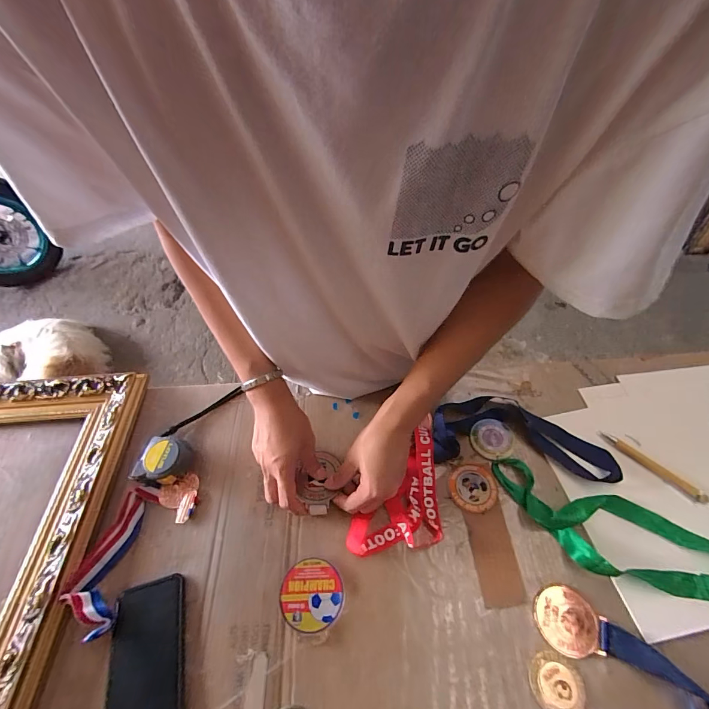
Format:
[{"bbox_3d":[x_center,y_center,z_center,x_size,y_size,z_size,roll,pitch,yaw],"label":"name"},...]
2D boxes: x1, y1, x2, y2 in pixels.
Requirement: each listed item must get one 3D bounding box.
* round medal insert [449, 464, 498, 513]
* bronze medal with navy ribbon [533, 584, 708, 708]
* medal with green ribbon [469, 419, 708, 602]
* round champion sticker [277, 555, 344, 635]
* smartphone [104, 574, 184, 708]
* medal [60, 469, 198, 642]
[{"bbox_3d":[0.157,0.177,0.472,0.058,0.006,0.058,-2,53,2],"label":"round medal insert"},{"bbox_3d":[0.261,0.320,0.339,0.105,0.030,0.187,-34,59,-20],"label":"bronze medal with navy ribbon"},{"bbox_3d":[0.285,0.195,0.435,0.319,0.027,0.113,30,61,23],"label":"medal with green ribbon"},{"bbox_3d":[-0.049,0.275,0.410,0.070,0.006,0.068,0,52,0],"label":"round champion sticker"},{"bbox_3d":[-0.218,0.323,0.373,0.074,0.014,0.149,-14,54,-7],"label":"smartphone"},{"bbox_3d":[-0.273,0.223,0.442,0.086,0.028,0.173,21,57,18],"label":"medal"}]

